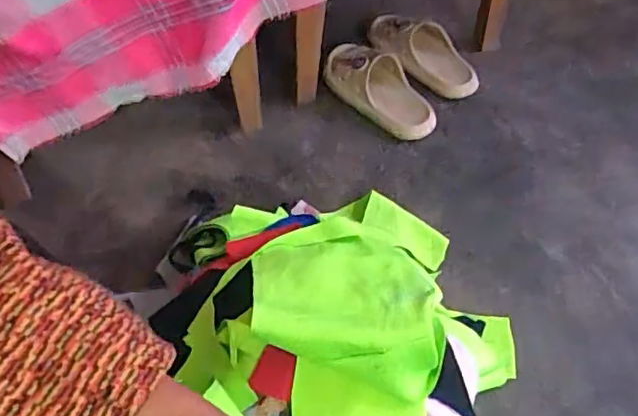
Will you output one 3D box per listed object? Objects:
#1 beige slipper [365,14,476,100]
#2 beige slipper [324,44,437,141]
[{"bbox_3d":[0.172,-0.268,1.053,0.093,0.071,0.214,-37,60,-24],"label":"beige slipper"},{"bbox_3d":[0.095,-0.198,0.986,0.217,0.064,0.095,43,65,16],"label":"beige slipper"}]

